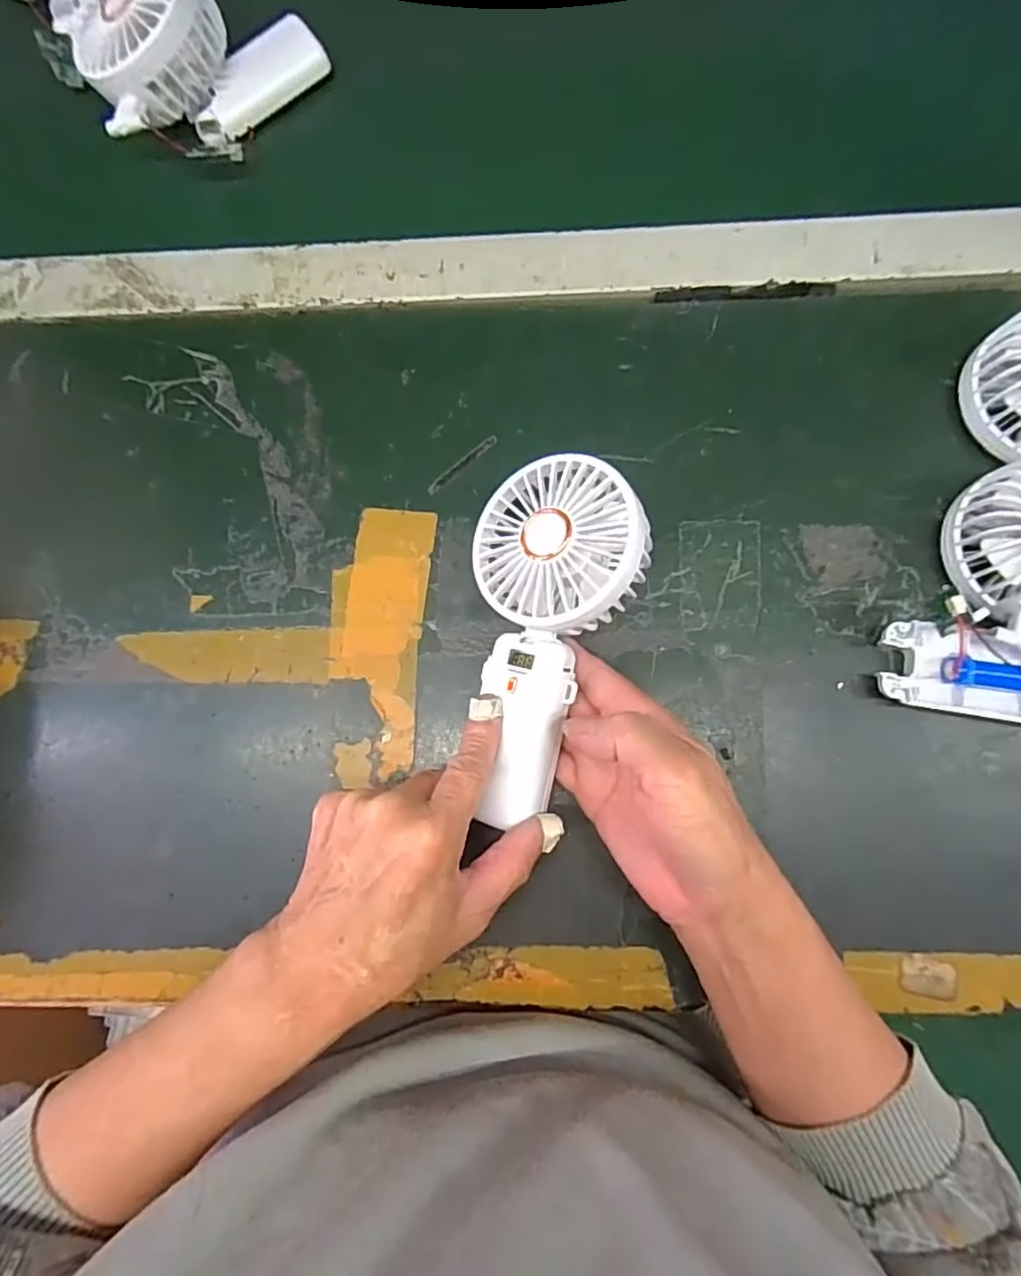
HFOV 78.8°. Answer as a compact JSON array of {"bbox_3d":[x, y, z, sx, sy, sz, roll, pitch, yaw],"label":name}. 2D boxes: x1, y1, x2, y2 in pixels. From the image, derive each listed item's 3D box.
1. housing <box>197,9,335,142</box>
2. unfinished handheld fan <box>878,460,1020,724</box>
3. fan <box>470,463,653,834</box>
[{"bbox_3d":[-0.157,-0.345,0.390,0.092,0.025,0.030,-42,82,-3],"label":"housing"},{"bbox_3d":[0.264,-0.027,0.319,0.098,0.046,0.147,20,84,5],"label":"unfinished handheld fan"},{"bbox_3d":[0.016,-0.001,0.305,0.081,0.037,0.177,9,87,4],"label":"fan"}]

